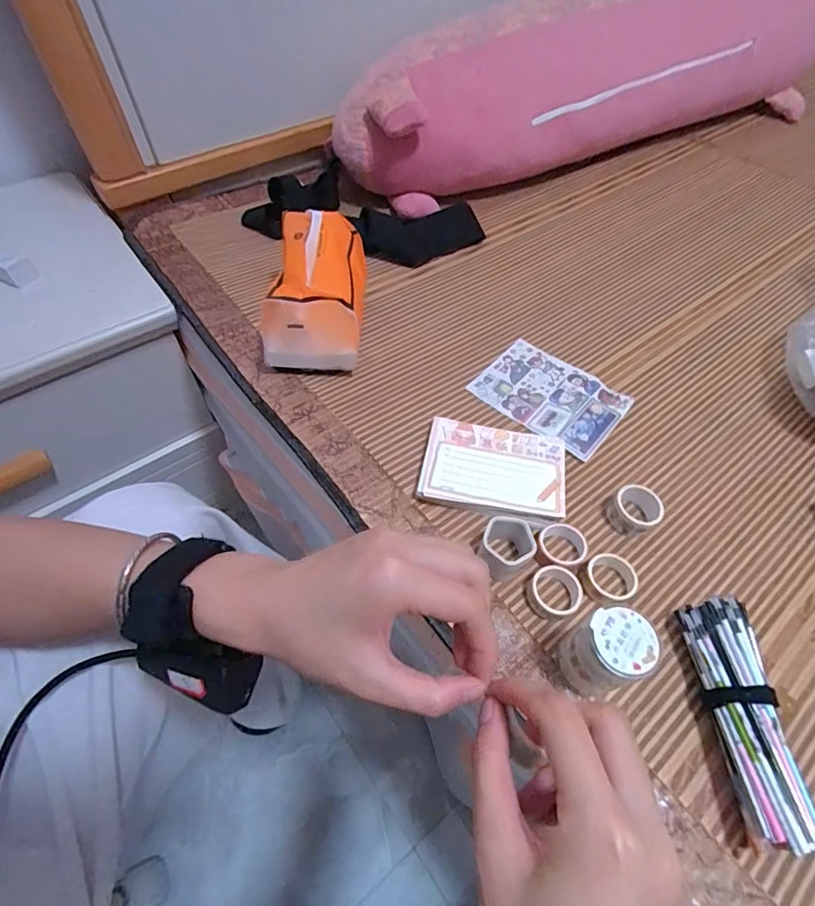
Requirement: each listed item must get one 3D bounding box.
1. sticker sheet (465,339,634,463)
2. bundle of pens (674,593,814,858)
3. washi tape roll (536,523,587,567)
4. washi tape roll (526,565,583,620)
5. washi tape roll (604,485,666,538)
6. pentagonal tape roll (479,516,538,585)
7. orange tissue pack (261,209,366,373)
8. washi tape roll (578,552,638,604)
[{"bbox_3d":[0.143,-0.059,0.483,0.134,0.011,0.101,37,61,23],"label":"sticker sheet"},{"bbox_3d":[0.206,0.160,0.300,0.032,0.035,0.133,2,54,0],"label":"bundle of pens"},{"bbox_3d":[0.120,0.073,0.379,0.040,0.019,0.039,1,54,-1],"label":"washi tape roll"},{"bbox_3d":[0.108,0.103,0.356,0.036,0.014,0.035,1,54,-1],"label":"washi tape roll"},{"bbox_3d":[0.185,0.048,0.398,0.037,0.025,0.036,1,54,-1],"label":"washi tape roll"},{"bbox_3d":[0.075,0.071,0.366,0.038,0.032,0.044,36,61,22],"label":"pentagonal tape roll"},{"bbox_3d":[-0.091,-0.161,0.476,0.095,0.097,0.133,-3,54,-3],"label":"orange tissue pack"},{"bbox_3d":[0.150,0.095,0.364,0.038,0.018,0.037,1,54,-1],"label":"washi tape roll"}]

